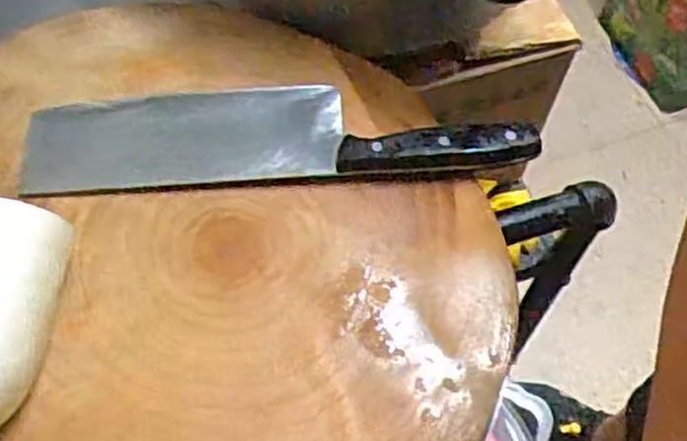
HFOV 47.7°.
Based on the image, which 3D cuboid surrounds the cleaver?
[{"bbox_3d":[-0.042,-0.059,0.493,0.310,0.017,0.070,-4,61,-4],"label":"cleaver"}]

